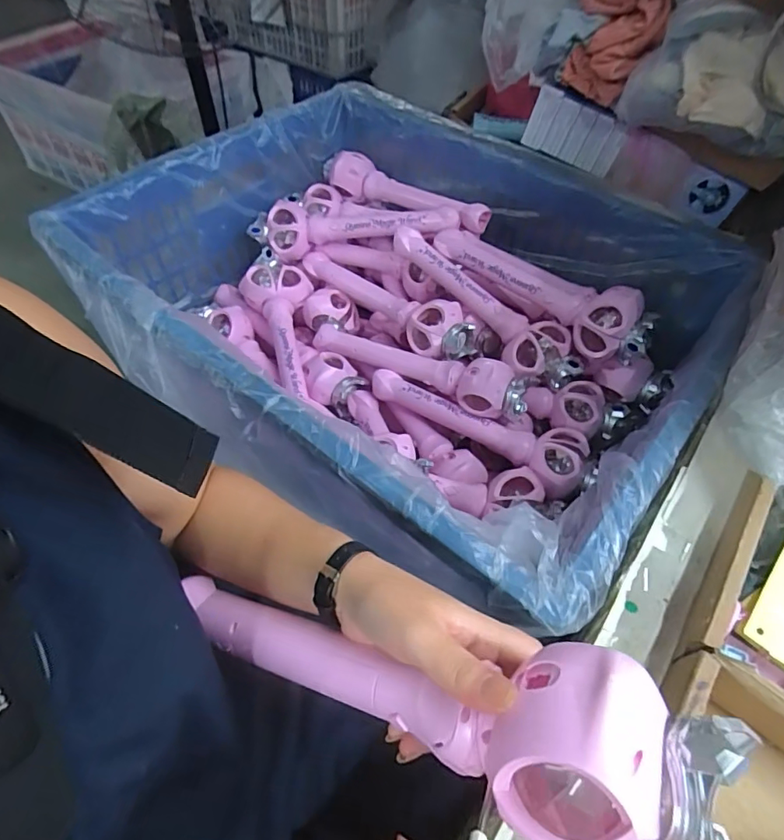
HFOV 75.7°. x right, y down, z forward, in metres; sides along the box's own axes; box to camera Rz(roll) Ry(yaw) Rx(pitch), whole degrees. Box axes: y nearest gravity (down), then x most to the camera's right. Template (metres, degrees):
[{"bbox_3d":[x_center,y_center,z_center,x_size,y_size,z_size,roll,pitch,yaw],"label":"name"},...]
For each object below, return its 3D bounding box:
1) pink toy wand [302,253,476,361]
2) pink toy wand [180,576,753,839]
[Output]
[{"bbox_3d":[-0.016,-0.208,0.850,0.342,0.075,0.079,39,61,24],"label":"pink toy wand"},{"bbox_3d":[-0.003,0.148,0.286,0.334,0.065,0.076,-2,43,36],"label":"pink toy wand"}]

